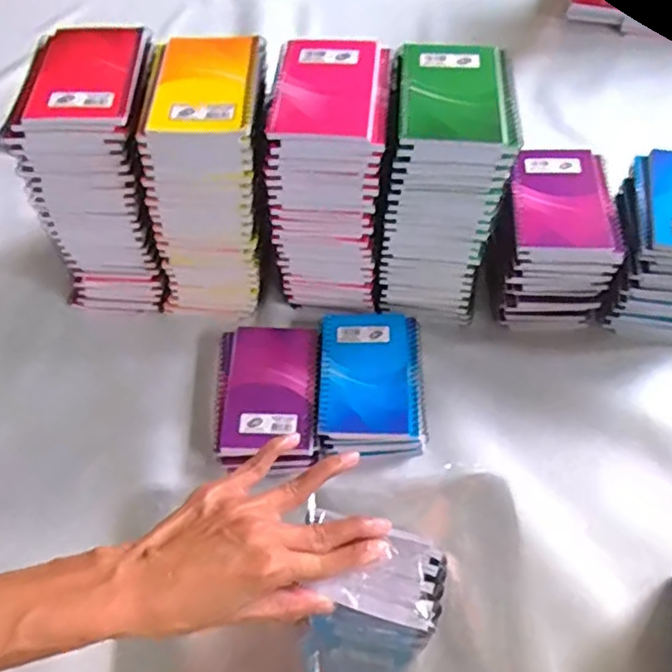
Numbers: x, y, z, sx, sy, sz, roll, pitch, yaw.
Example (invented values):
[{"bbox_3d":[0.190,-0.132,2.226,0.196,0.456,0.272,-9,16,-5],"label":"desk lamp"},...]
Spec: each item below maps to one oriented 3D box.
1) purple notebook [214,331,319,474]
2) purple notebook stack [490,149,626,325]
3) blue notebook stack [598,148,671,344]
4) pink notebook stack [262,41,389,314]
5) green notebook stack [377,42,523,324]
[{"bbox_3d":[-0.065,0.052,0.610,0.096,0.013,0.145,-1,55,1],"label":"purple notebook"},{"bbox_3d":[0.211,-0.093,0.657,0.104,0.129,0.126,-2,54,2],"label":"purple notebook stack"},{"bbox_3d":[0.333,-0.090,0.654,0.099,0.122,0.143,13,56,12],"label":"blue notebook stack"},{"bbox_3d":[-0.001,-0.145,0.625,0.100,0.210,0.129,3,56,4],"label":"pink notebook stack"},{"bbox_3d":[0.100,-0.133,0.627,0.104,0.238,0.131,4,56,5],"label":"green notebook stack"}]

